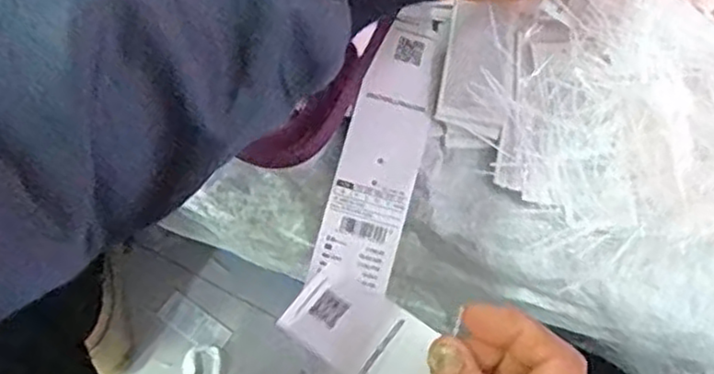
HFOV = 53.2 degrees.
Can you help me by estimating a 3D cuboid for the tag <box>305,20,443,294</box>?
[{"bbox_3d":[0.015,-0.023,0.409,0.043,0.007,0.155,16,77,-2],"label":"tag"}]

